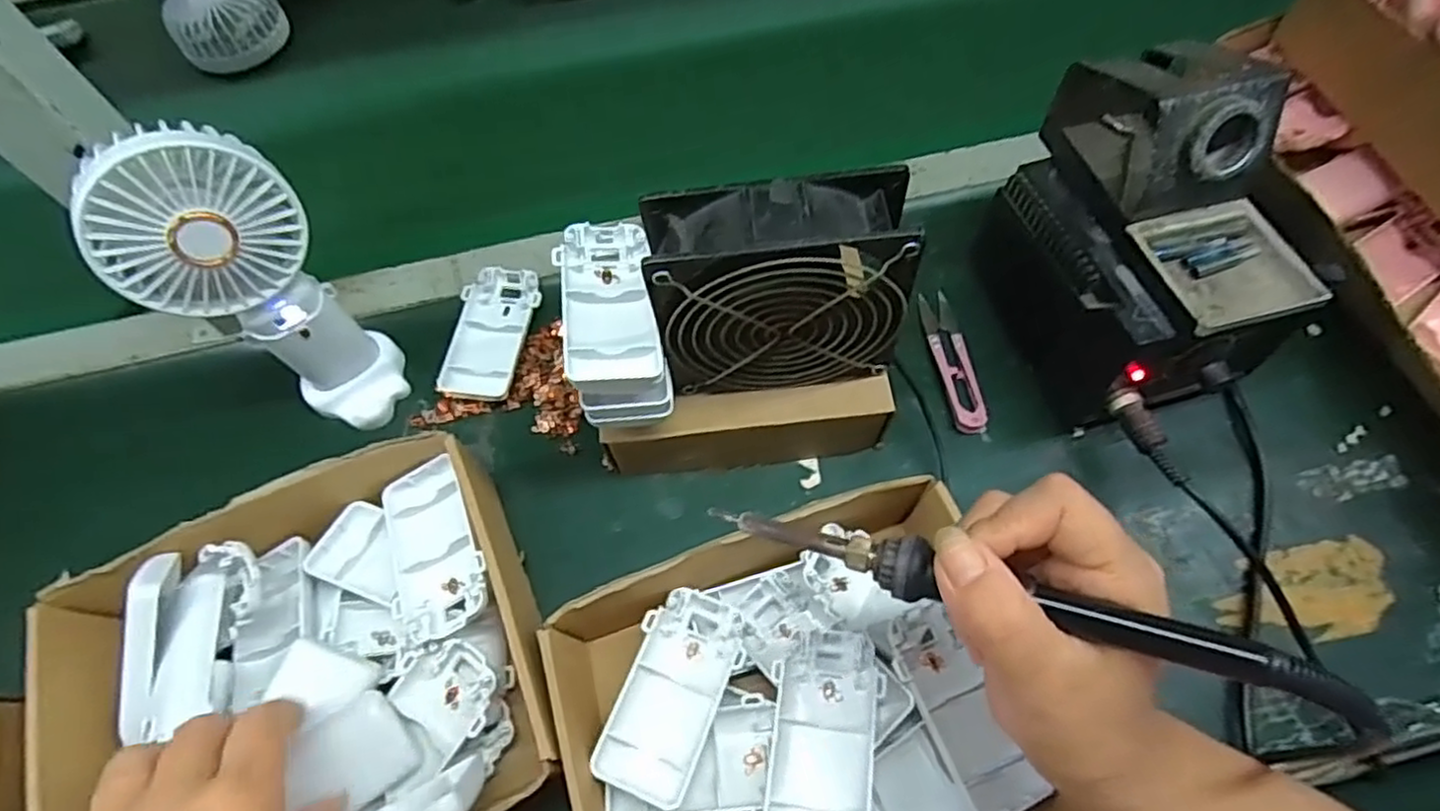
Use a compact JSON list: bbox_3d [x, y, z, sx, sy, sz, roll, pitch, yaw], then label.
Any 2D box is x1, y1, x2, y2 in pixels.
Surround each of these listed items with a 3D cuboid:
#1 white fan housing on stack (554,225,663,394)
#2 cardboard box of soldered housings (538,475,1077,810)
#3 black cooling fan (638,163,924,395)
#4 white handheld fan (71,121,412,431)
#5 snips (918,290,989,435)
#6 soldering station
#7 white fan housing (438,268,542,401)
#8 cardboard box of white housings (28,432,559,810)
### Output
[{"bbox_3d":[-0.056,-0.053,0.351,0.044,0.015,0.096,-9,64,-2],"label":"white fan housing on stack"},{"bbox_3d":[0.038,0.157,0.332,0.197,0.072,0.187,-19,65,-7],"label":"cardboard box of soldered housings"},{"bbox_3d":[0.028,-0.055,0.346,0.116,0.114,0.043,-6,64,-1],"label":"black cooling fan"},{"bbox_3d":[-0.241,-0.059,0.378,0.068,0.183,0.084,28,68,14],"label":"white handheld fan"},{"bbox_3d":[0.150,-0.031,0.451,0.022,0.010,0.104,-8,64,-2],"label":"snips"},{"bbox_3d":[0.233,-0.097,0.396,0.103,0.158,0.176,-15,64,-6],"label":"soldering station"},{"bbox_3d":[-0.149,-0.049,0.463,0.048,0.013,0.097,6,64,5],"label":"white fan housing"},{"bbox_3d":[-0.197,0.135,0.345,0.210,0.077,0.184,-22,65,-9],"label":"cardboard box of white housings"}]

